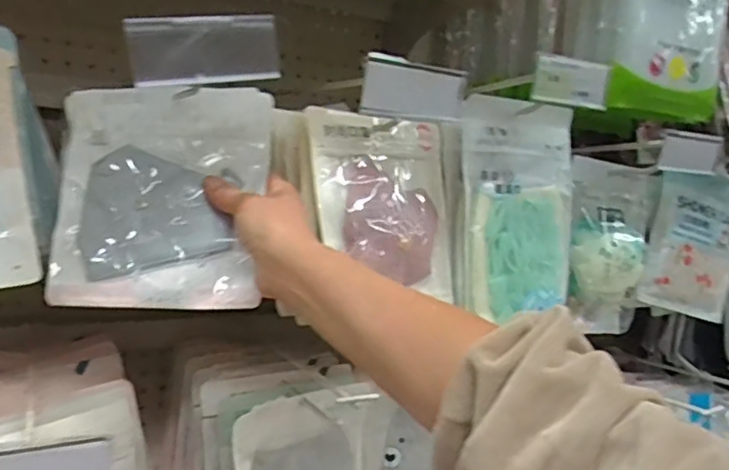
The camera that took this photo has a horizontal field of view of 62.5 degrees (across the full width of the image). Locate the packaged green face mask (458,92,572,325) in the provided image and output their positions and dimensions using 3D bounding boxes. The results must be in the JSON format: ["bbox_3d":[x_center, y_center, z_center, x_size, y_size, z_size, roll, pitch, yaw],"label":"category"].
[{"bbox_3d":[0.166,-0.033,0.630,0.147,0.218,0.017,-8,4,-30],"label":"packaged green face mask"}]

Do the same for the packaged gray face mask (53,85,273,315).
[{"bbox_3d":[-0.167,-0.035,0.499,0.171,0.194,0.016,0,-15,-5],"label":"packaged gray face mask"}]

